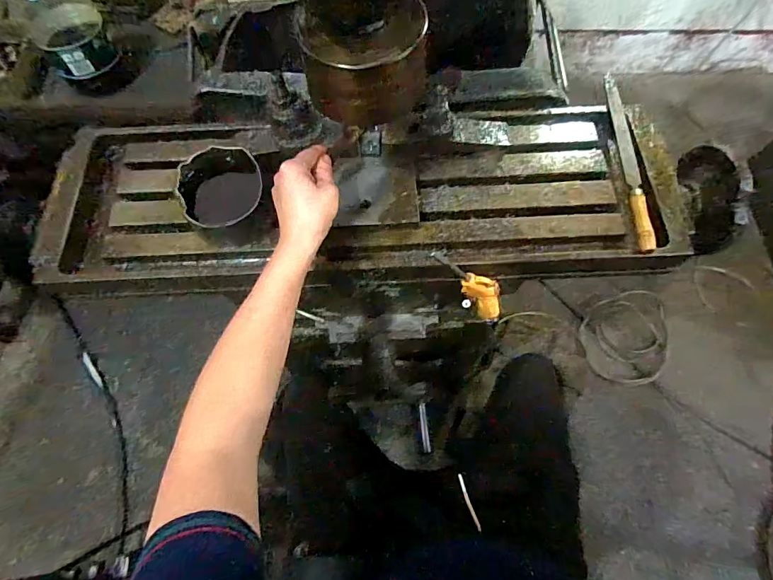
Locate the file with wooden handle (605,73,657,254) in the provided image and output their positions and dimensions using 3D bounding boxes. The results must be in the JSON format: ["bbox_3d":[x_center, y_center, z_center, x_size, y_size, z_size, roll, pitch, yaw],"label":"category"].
[{"bbox_3d":[0.318,-0.176,0.559,0.022,0.021,0.282,2,68,1],"label":"file with wooden handle"}]

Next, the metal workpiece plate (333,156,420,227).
[{"bbox_3d":[-0.012,-0.126,0.534,0.098,0.011,0.092,-3,74,-5],"label":"metal workpiece plate"}]

